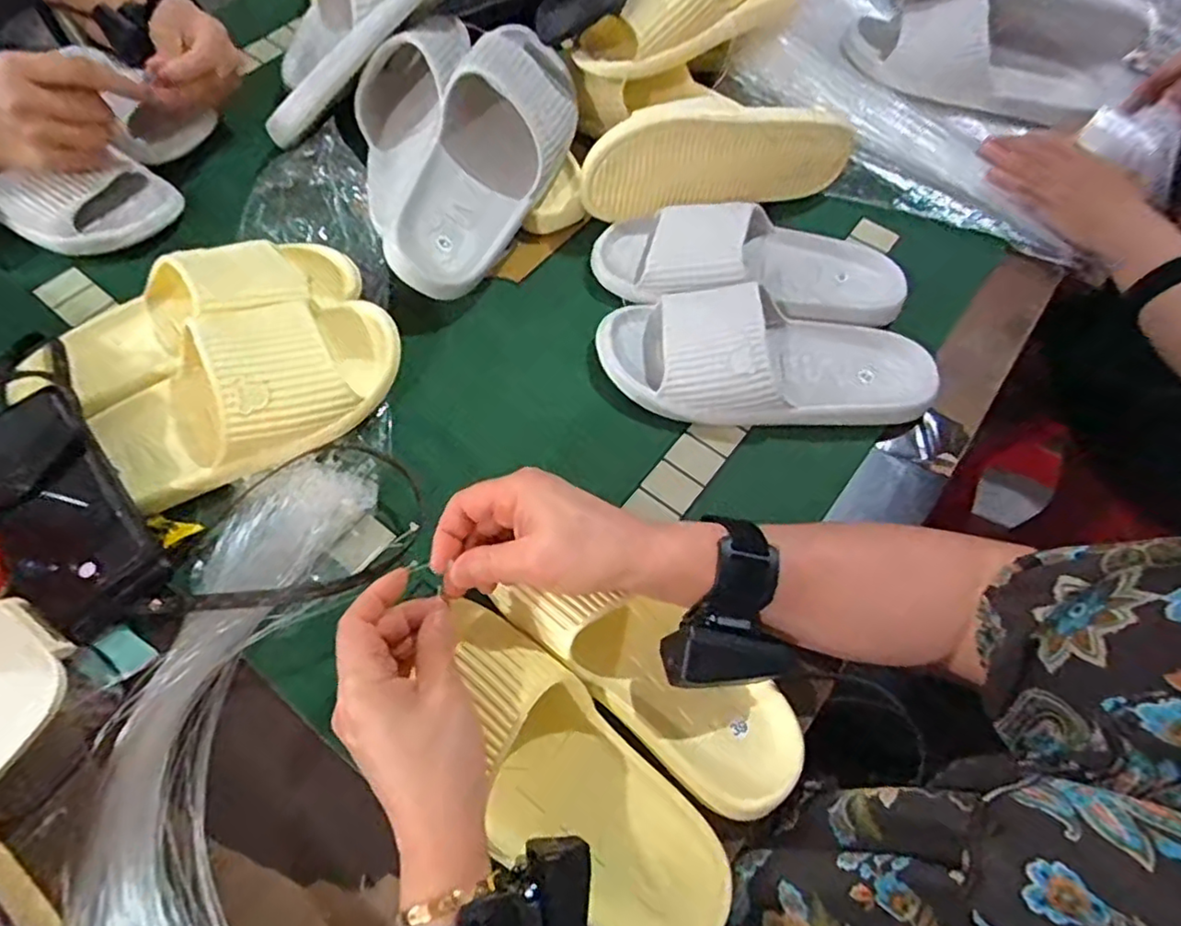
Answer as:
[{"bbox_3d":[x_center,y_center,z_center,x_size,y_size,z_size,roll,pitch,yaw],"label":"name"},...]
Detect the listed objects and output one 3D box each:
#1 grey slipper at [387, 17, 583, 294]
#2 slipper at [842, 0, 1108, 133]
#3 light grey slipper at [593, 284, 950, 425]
[{"bbox_3d":[-0.092,-0.268,0.537,0.096,0.088,0.266,24,82,9],"label":"grey slipper"},{"bbox_3d":[0.412,-0.421,0.653,0.271,0.081,0.117,18,63,7],"label":"slipper"},{"bbox_3d":[0.140,-0.085,0.500,0.259,0.067,0.104,10,62,2],"label":"light grey slipper"}]

